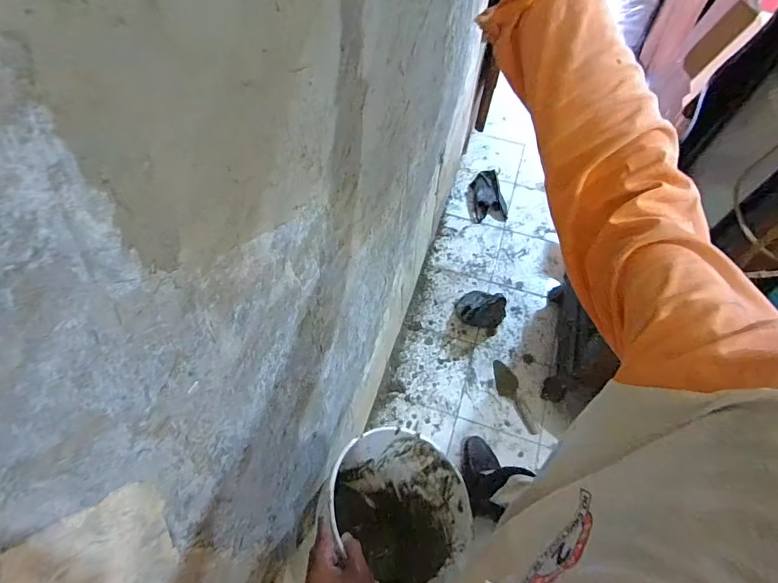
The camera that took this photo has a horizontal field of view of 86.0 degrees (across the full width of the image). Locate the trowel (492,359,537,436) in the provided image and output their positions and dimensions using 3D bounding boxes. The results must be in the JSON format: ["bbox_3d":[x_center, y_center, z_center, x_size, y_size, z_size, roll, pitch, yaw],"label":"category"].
[{"bbox_3d":[0.467,0.393,1.570,0.088,0.034,0.296,-12,61,-8],"label":"trowel"}]

